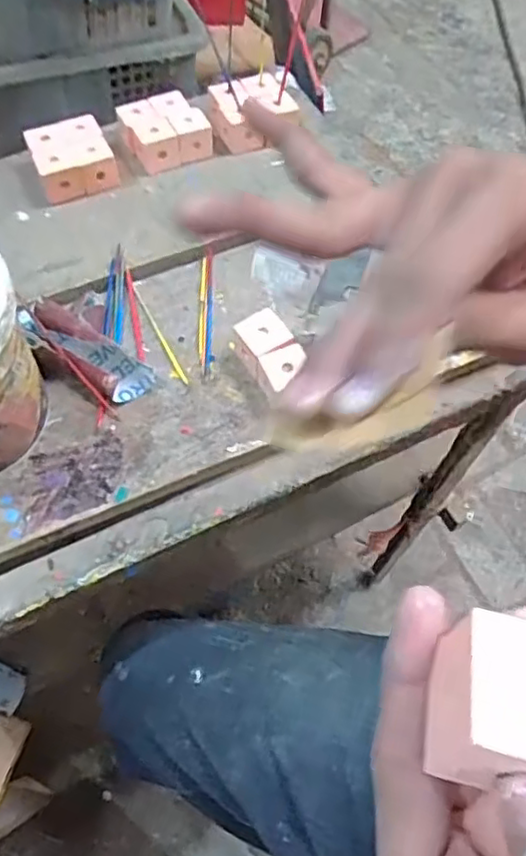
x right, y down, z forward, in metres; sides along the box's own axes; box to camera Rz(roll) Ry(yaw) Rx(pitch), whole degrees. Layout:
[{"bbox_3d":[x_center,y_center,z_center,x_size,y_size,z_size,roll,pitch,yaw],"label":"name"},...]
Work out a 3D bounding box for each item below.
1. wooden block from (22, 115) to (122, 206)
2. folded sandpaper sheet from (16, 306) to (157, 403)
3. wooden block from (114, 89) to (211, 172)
[{"bbox_3d":[-0.162,-0.230,0.556,0.062,0.027,0.065,-20,64,-13],"label":"wooden block"},{"bbox_3d":[-0.127,-0.054,0.460,0.103,0.030,0.034,27,63,12],"label":"folded sandpaper sheet"},{"bbox_3d":[-0.085,-0.263,0.577,0.067,0.027,0.064,-16,63,-12],"label":"wooden block"}]

